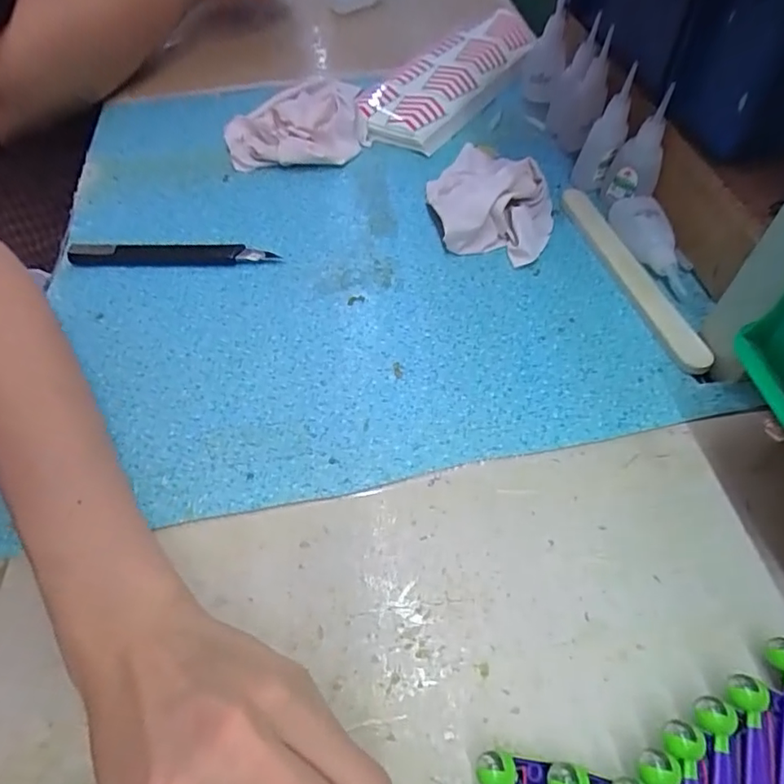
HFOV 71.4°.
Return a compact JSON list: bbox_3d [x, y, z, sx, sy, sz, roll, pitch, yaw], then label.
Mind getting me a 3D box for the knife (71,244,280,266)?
[{"bbox_3d":[-0.156,-0.096,0.388,0.146,0.010,0.016,1,56,2],"label":"knife"}]

